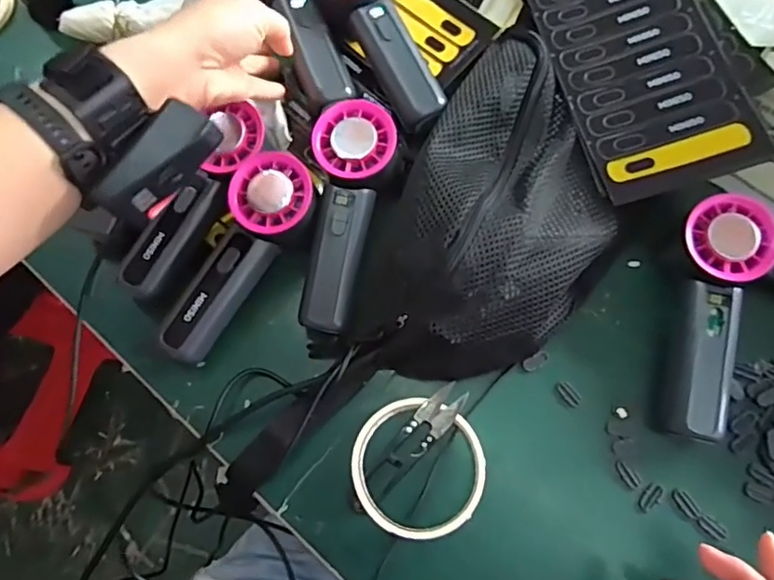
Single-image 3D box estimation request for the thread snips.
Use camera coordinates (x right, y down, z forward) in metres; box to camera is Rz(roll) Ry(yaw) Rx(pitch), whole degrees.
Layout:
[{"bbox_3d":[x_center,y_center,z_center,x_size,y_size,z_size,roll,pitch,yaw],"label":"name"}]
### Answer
[{"bbox_3d":[0.015,0.105,0.381,0.022,0.008,0.101,41,79,11],"label":"thread snips"}]

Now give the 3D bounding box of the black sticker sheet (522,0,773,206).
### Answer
[{"bbox_3d":[0.170,-0.218,0.425,0.124,0.027,0.311,-15,75,-3],"label":"black sticker sheet"}]

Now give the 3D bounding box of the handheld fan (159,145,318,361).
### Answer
[{"bbox_3d":[-0.103,-0.023,0.393,0.052,0.031,0.151,30,91,9],"label":"handheld fan"}]

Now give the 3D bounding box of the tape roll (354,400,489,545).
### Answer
[{"bbox_3d":[0.021,0.116,0.374,0.086,0.015,0.085,0,75,1],"label":"tape roll"}]

